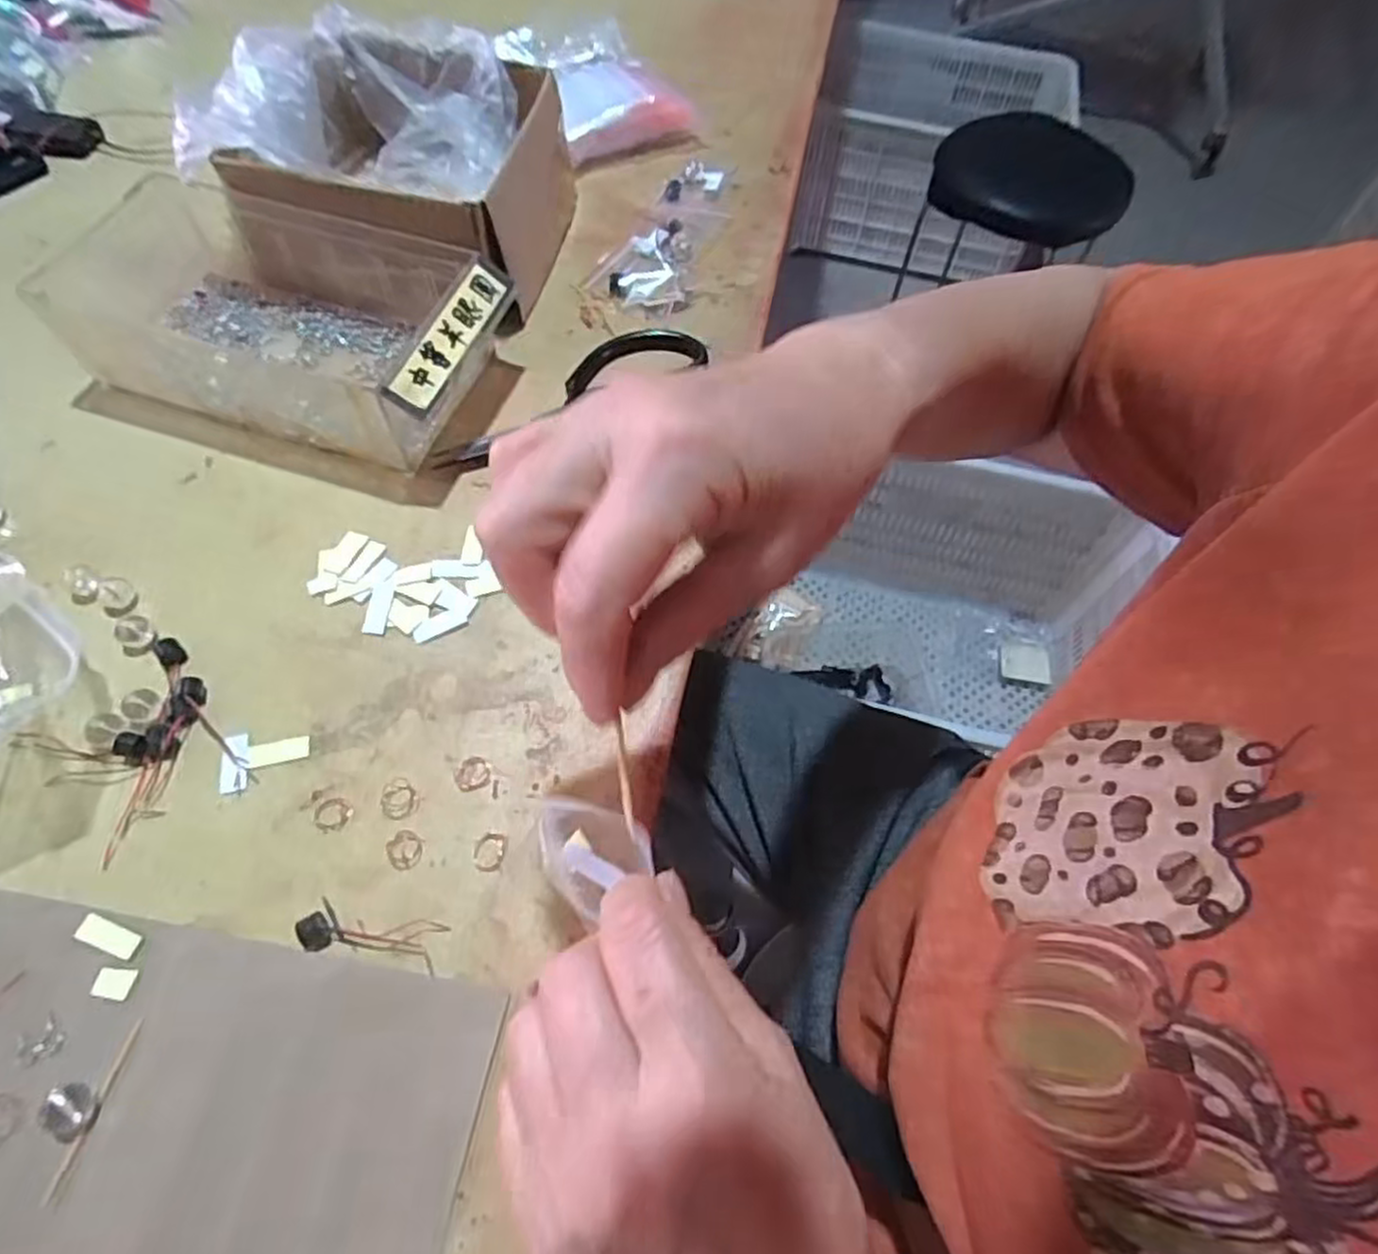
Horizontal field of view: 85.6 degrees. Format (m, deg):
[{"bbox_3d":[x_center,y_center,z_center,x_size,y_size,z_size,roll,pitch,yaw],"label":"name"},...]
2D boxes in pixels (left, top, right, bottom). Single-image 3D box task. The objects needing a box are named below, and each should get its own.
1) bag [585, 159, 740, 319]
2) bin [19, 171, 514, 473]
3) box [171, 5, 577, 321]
[{"bbox_3d":[-0.009,-0.297,0.561,0.069,0.019,0.186,20,62,8],"label":"bag"},{"bbox_3d":[-0.253,-0.185,0.449,0.273,0.065,0.134,15,61,6],"label":"bin"},{"bbox_3d":[-0.184,-0.316,0.504,0.195,0.097,0.206,17,62,7],"label":"box"}]

